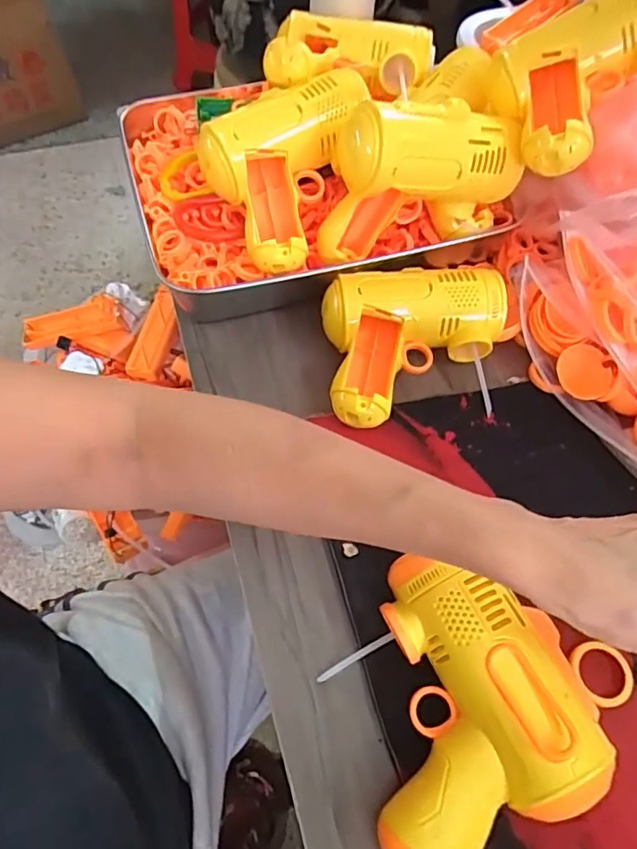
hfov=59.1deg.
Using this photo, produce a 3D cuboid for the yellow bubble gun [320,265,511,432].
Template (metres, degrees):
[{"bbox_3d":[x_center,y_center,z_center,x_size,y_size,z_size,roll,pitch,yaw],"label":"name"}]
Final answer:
[{"bbox_3d":[0.074,-0.057,0.414,0.133,0.055,0.110,-4,60,-4],"label":"yellow bubble gun"}]

